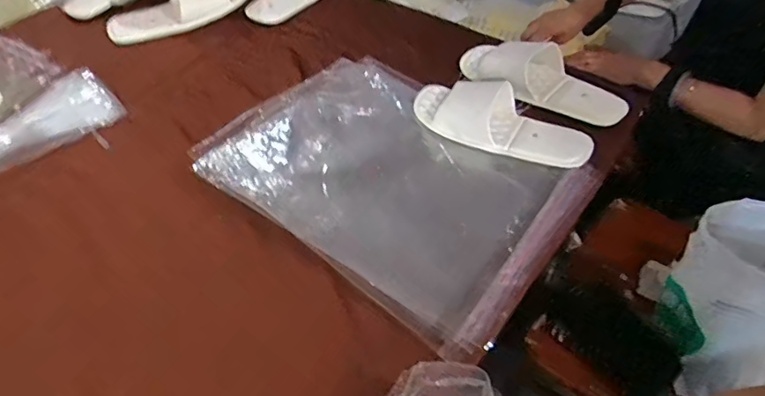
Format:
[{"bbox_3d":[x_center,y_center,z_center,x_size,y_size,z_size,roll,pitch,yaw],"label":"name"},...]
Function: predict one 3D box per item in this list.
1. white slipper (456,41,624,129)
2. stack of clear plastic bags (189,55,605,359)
[{"bbox_3d":[0.220,-0.171,0.684,0.237,0.049,0.088,34,58,27],"label":"white slipper"},{"bbox_3d":[0.018,-0.038,0.583,0.387,0.034,0.300,31,56,25],"label":"stack of clear plastic bags"}]

